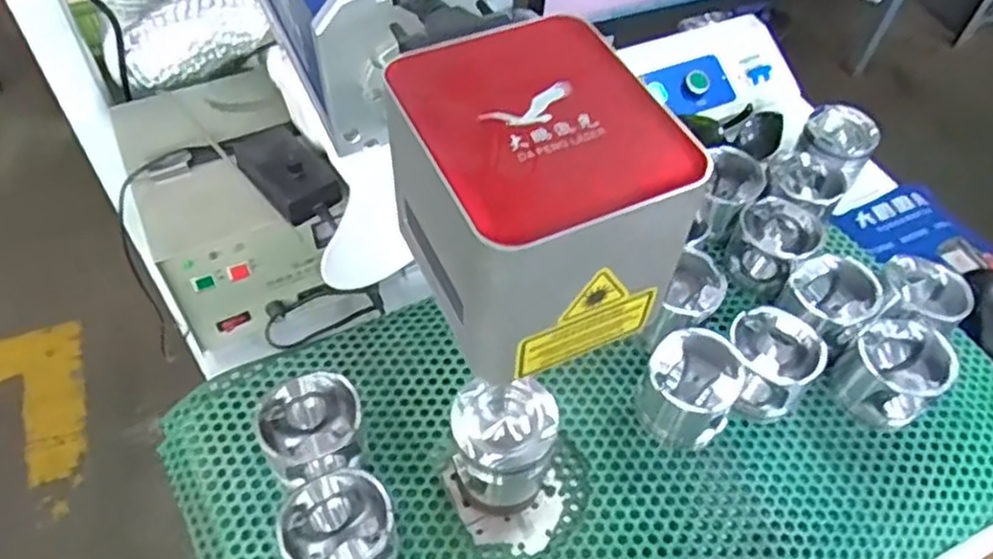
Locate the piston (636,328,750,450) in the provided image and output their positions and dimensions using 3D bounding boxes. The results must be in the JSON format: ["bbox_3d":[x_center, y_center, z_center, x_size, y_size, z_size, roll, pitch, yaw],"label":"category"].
[{"bbox_3d":[0.165,0.094,0.640,0.076,0.074,0.072,2,52,-2],"label":"piston"}]

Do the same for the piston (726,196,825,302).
[{"bbox_3d":[0.279,-0.033,0.756,0.078,0.065,0.082,26,55,16],"label":"piston"}]

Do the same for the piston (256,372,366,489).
[{"bbox_3d":[-0.145,0.125,0.601,0.081,0.060,0.077,-31,60,-24],"label":"piston"}]

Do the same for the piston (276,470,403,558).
[{"bbox_3d":[-0.114,0.192,0.555,0.078,0.067,0.071,-19,55,-17],"label":"piston"}]

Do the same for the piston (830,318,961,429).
[{"bbox_3d":[0.350,0.085,0.666,0.087,0.064,0.077,-27,58,-22],"label":"piston"}]

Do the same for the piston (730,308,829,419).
[{"bbox_3d":[0.237,0.077,0.667,0.074,0.072,0.078,2,52,-2],"label":"piston"}]

